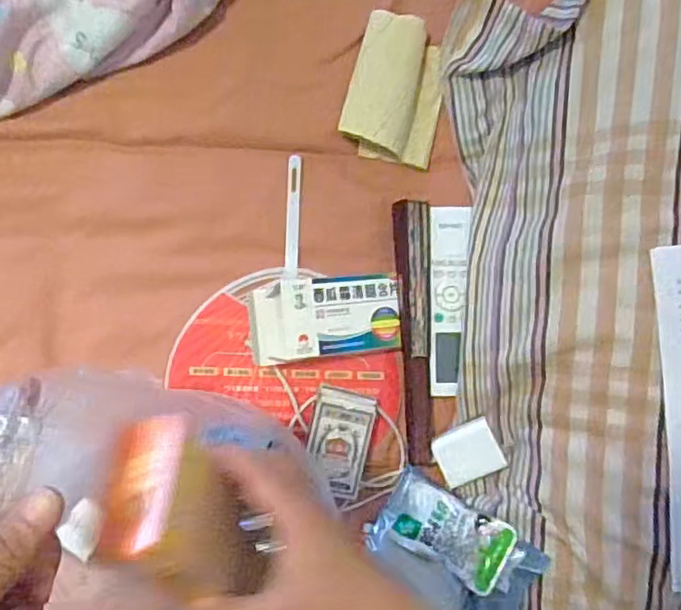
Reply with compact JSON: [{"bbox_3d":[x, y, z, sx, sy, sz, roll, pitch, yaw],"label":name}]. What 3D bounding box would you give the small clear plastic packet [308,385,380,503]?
[{"bbox_3d":[0.000,0.135,0.607,0.060,0.011,0.100,15,83,-10],"label":"small clear plastic packet"}]

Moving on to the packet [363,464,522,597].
[{"bbox_3d":[0.103,0.220,0.590,0.127,0.027,0.070,28,70,9],"label":"packet"}]

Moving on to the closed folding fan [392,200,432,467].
[{"bbox_3d":[0.075,0.026,0.625,0.034,0.035,0.260,-1,89,-4],"label":"closed folding fan"}]

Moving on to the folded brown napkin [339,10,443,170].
[{"bbox_3d":[0.061,-0.220,0.626,0.098,0.037,0.137,15,88,-3],"label":"folded brown napkin"}]

